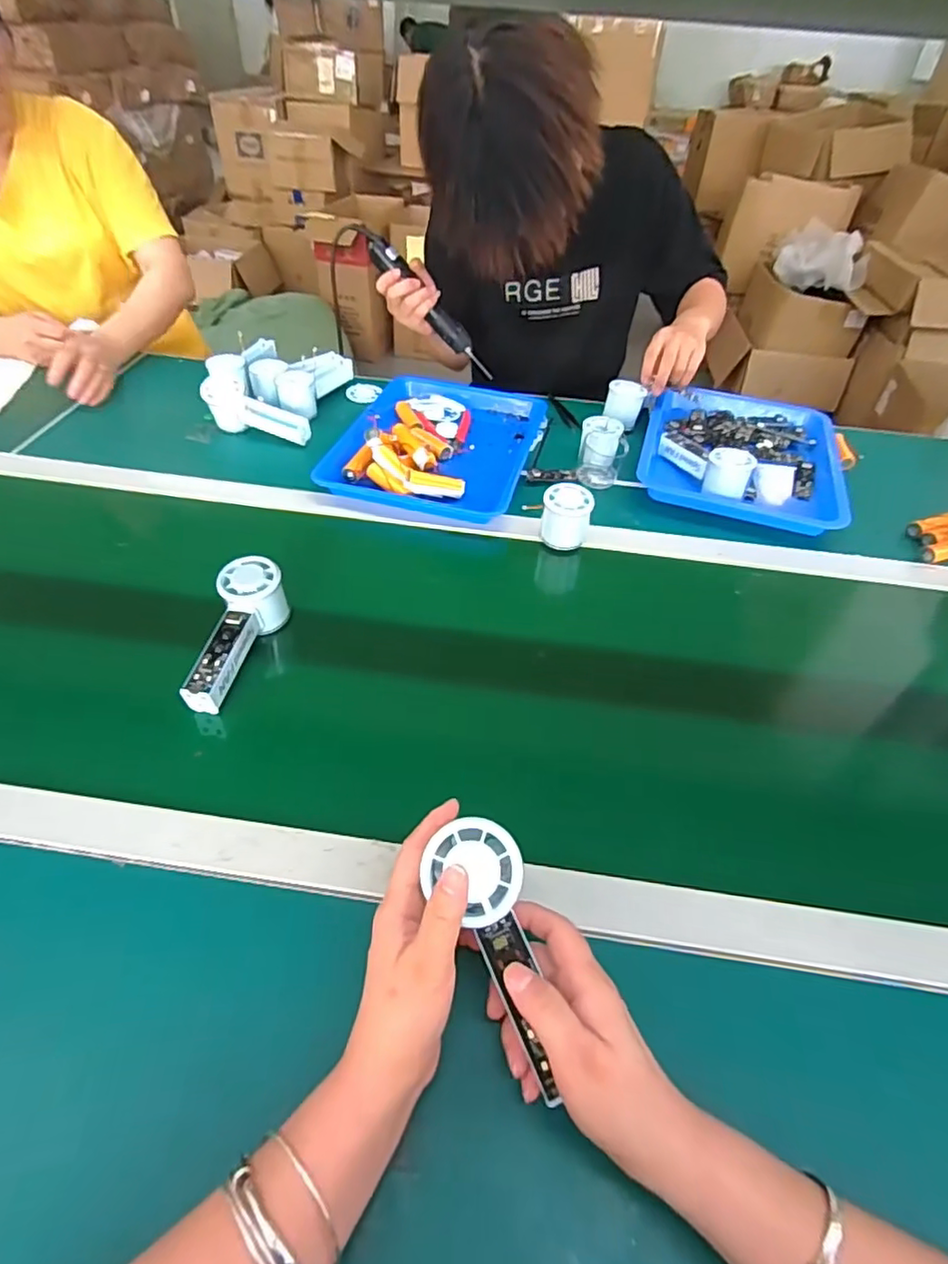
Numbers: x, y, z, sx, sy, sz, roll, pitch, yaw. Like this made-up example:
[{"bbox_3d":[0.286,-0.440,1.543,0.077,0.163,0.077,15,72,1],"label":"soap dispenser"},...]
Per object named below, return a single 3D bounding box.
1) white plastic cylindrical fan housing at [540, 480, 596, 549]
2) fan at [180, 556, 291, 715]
[{"bbox_3d":[0.108,-0.134,0.691,0.054,0.062,0.053,2,46,-2],"label":"white plastic cylindrical fan housing"},{"bbox_3d":[-0.221,0.006,0.545,0.052,0.052,0.152,10,59,5],"label":"fan"}]

